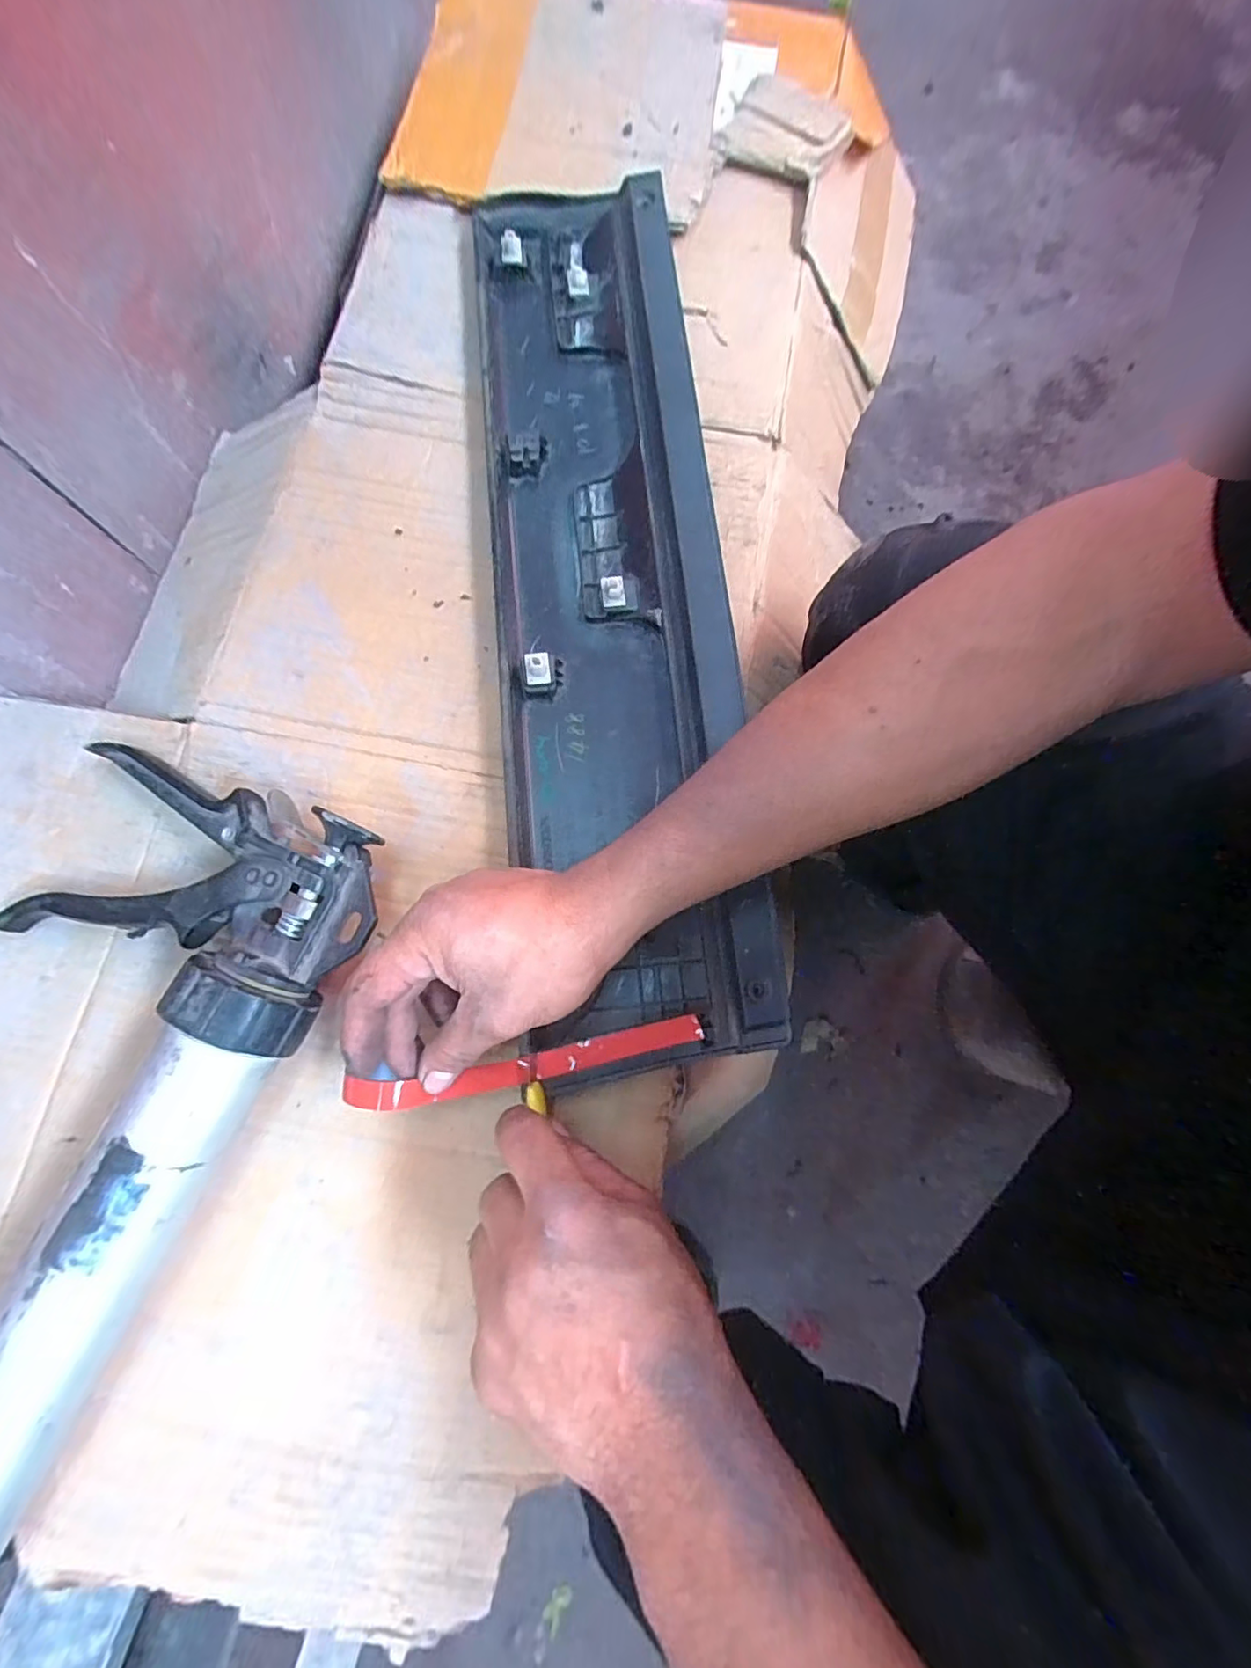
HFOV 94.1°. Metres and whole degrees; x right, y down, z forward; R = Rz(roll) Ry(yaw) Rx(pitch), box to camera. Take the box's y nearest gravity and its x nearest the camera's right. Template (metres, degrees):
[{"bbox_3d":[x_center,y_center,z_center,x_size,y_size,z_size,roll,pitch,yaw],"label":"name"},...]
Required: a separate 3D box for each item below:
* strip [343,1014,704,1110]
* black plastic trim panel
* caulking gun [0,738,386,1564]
[{"bbox_3d":[-0.047,0.116,0.297,0.174,0.018,0.018,-8,77,-11],"label":"strip"},{"bbox_3d":[-0.015,-0.161,0.356,0.138,0.043,0.581,-7,79,-2],"label":"black plastic trim panel"},{"bbox_3d":[-0.300,0.187,0.267,0.192,0.058,0.487,24,78,5],"label":"caulking gun"}]

